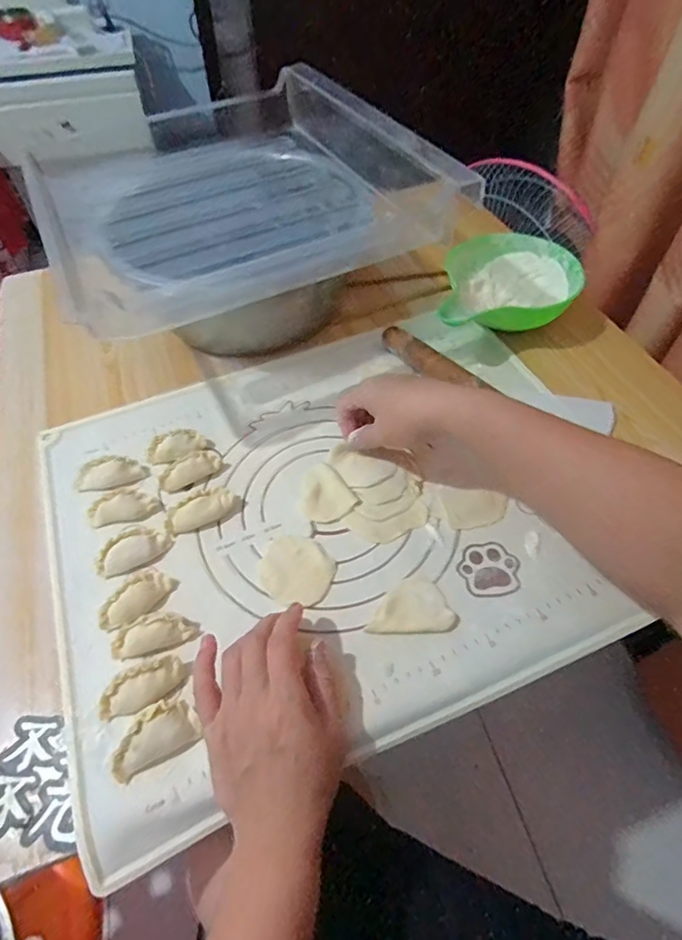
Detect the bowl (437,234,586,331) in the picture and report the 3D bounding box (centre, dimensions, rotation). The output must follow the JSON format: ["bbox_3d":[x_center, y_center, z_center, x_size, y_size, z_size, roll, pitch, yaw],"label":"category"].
[{"bbox_3d":[0.180,-0.207,0.587,0.172,0.050,0.138,-10,54,-7],"label":"bowl"}]

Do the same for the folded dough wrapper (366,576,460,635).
[{"bbox_3d":[0.055,0.104,0.395,0.064,0.009,0.045,-2,54,-1],"label":"folded dough wrapper"}]

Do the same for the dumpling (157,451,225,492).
[{"bbox_3d":[-0.139,-0.002,0.471,0.058,0.022,0.023,-25,58,-17],"label":"dumpling"}]

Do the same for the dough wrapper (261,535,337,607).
[{"bbox_3d":[-0.035,0.081,0.418,0.059,0.004,0.059,0,54,0],"label":"dough wrapper"}]

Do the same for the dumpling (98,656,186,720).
[{"bbox_3d":[-0.141,0.152,0.359,0.060,0.014,0.026,-17,56,-12],"label":"dumpling"}]

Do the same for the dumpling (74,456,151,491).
[{"bbox_3d":[-0.215,0.005,0.476,0.061,0.021,0.026,-5,54,-4],"label":"dumpling"}]

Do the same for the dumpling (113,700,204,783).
[{"bbox_3d":[-0.125,0.177,0.339,0.056,0.017,0.030,-26,58,-18],"label":"dumpling"}]

